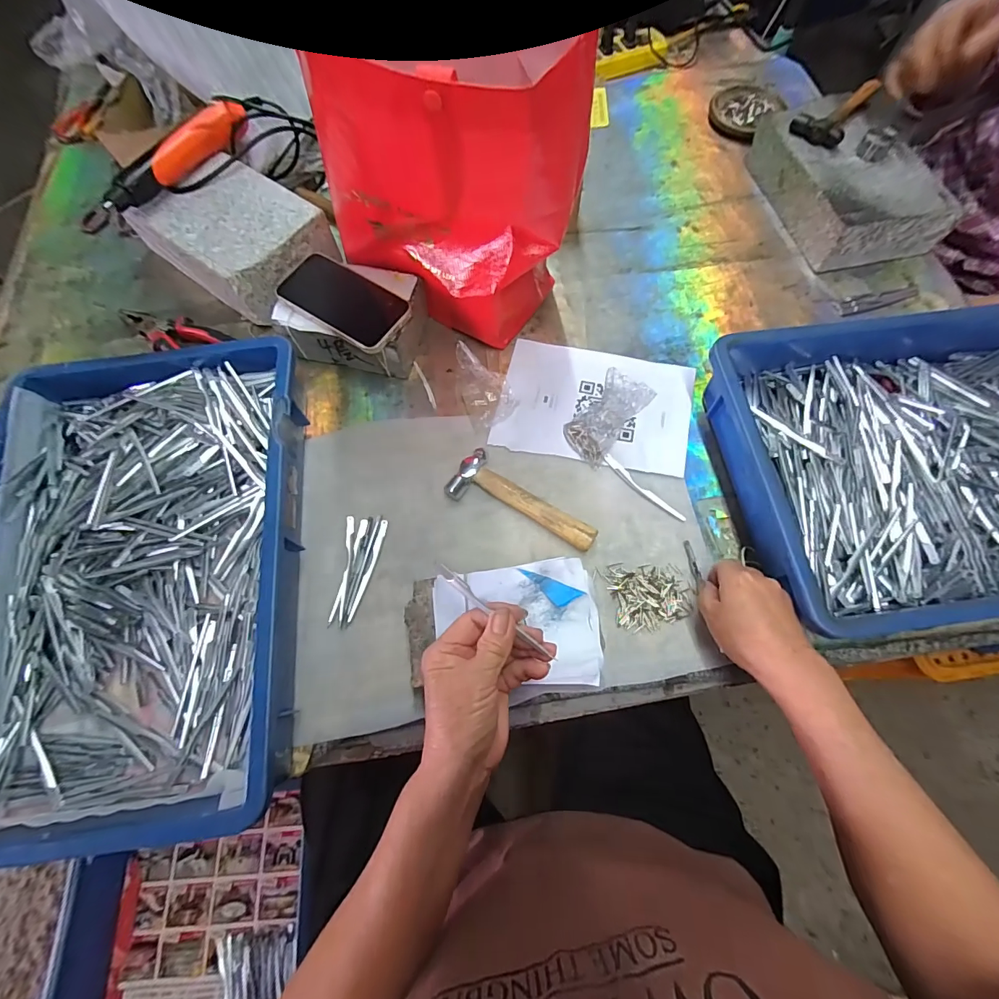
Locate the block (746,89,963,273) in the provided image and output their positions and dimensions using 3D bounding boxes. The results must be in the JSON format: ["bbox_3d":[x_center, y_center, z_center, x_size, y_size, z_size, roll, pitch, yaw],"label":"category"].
[{"bbox_3d":[0.450,-0.417,0.571,0.146,0.070,0.238,-14,70,-5],"label":"block"}]

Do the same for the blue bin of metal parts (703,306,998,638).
[{"bbox_3d":[0.427,-0.051,0.417,0.408,0.082,0.300,-6,70,-2],"label":"blue bin of metal parts"}]

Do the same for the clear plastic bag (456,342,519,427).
[{"bbox_3d":[-0.017,-0.132,0.492,0.056,0.028,0.093,-26,72,-9],"label":"clear plastic bag"}]

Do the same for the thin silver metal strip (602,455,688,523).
[{"bbox_3d":[0.150,-0.011,0.458,0.010,0.005,0.102,-43,75,-14],"label":"thin silver metal strip"}]

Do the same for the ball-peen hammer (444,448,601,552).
[{"bbox_3d":[0.025,0.004,0.448,0.156,0.015,0.057,28,72,10],"label":"ball-peen hammer"}]

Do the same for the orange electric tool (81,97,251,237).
[{"bbox_3d":[-0.397,-0.403,0.528,0.031,0.036,0.241,28,72,12],"label":"orange electric tool"}]

